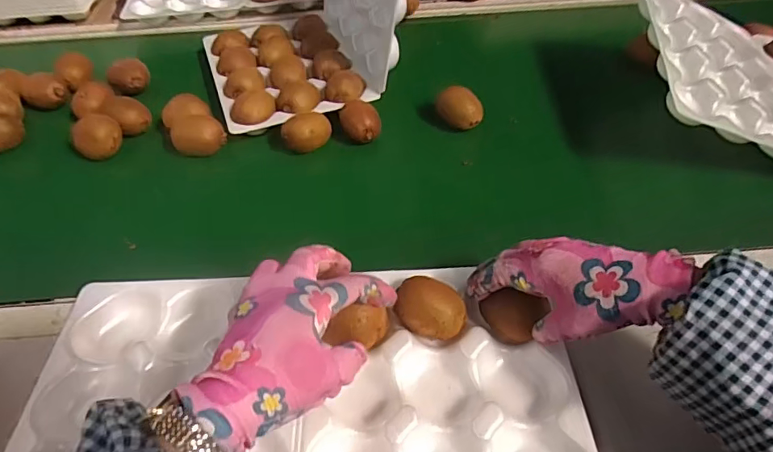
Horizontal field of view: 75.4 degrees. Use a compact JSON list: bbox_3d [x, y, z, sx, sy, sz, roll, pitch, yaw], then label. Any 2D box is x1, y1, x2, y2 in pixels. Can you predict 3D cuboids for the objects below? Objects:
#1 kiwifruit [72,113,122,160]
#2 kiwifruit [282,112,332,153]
[{"bbox_3d":[-0.390,-0.119,0.674,0.063,0.046,0.053,21,36,26],"label":"kiwifruit"},{"bbox_3d":[-0.106,-0.127,0.672,0.060,0.040,0.044,4,32,0],"label":"kiwifruit"}]

